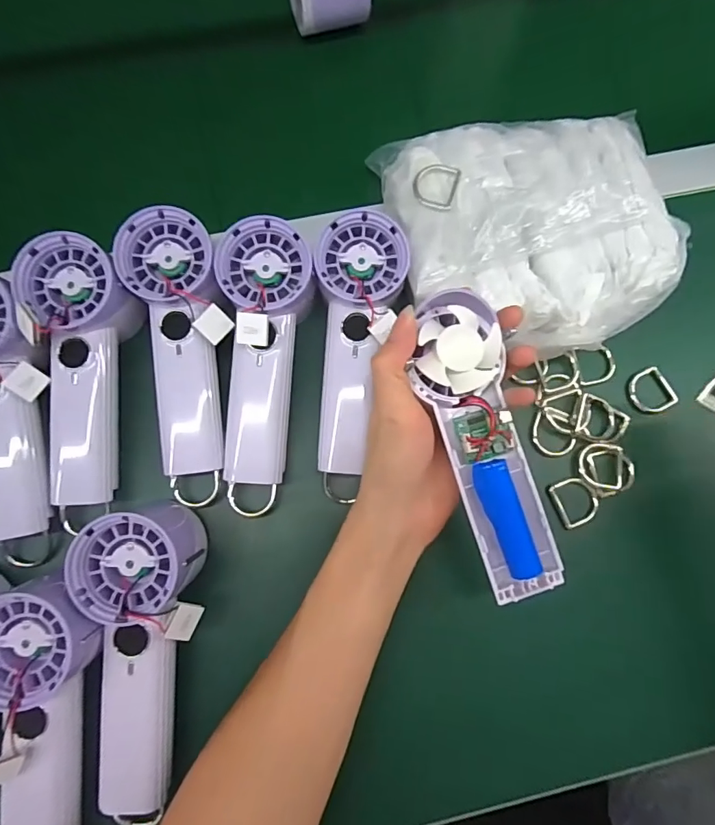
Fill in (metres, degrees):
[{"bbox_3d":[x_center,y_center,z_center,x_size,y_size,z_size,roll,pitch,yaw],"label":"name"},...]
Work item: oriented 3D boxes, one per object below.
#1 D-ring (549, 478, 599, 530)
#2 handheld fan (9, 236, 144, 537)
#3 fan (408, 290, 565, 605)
[{"bbox_3d":[0.156,0.063,0.344,0.034,0.009,0.033,-15,78,-5],"label":"D-ring"},{"bbox_3d":[-0.182,-0.020,0.326,0.067,0.049,0.192,-2,91,-2],"label":"handheld fan"},{"bbox_3d":[0.071,0.017,0.277,0.048,0.029,0.174,-16,89,-5],"label":"fan"}]

